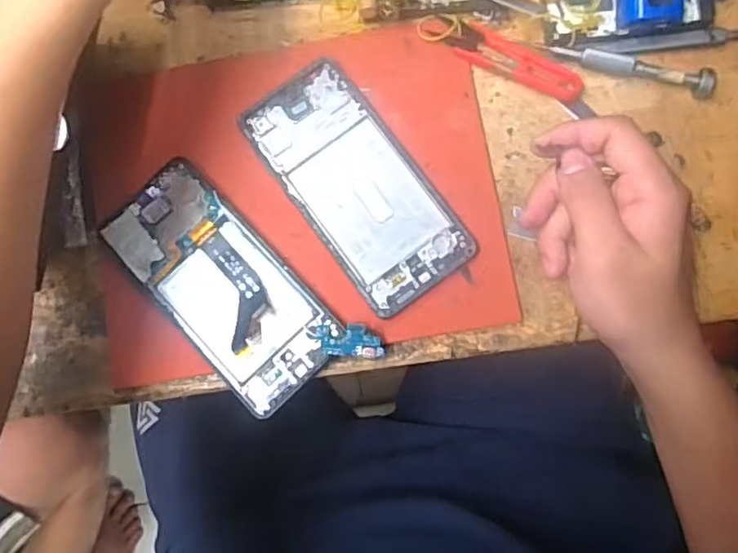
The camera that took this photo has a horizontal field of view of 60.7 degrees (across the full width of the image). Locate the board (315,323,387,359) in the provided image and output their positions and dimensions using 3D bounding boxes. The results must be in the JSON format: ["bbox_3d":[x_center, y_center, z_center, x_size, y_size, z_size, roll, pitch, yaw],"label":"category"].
[{"bbox_3d":[-0.011,0.038,0.378,0.041,0.006,0.020,5,78,8],"label":"board"}]

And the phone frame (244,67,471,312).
[{"bbox_3d":[-0.009,-0.059,0.402,0.072,0.013,0.163,-36,83,-2],"label":"phone frame"}]

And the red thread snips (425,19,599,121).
[{"bbox_3d":[0.092,-0.139,0.406,0.114,0.010,0.024,28,85,6],"label":"red thread snips"}]

